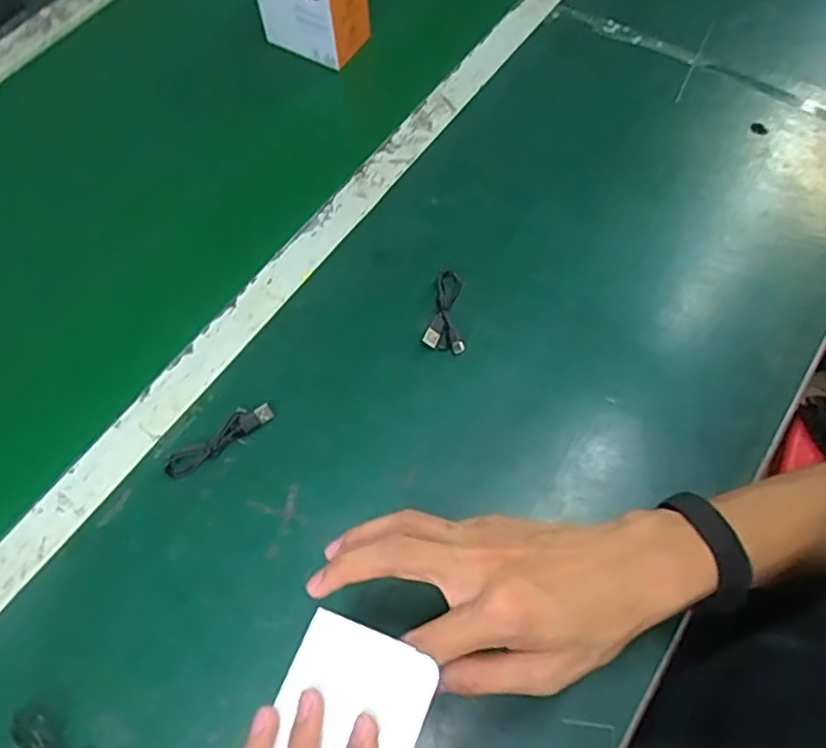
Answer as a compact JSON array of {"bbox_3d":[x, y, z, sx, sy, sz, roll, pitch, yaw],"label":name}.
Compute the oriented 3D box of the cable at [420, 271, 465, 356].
[{"bbox_3d":[0.028,-0.054,0.570,0.034,0.015,0.079,3,64,4],"label":"cable"}]

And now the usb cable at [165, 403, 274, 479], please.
[{"bbox_3d":[-0.152,0.050,0.519,0.090,0.007,0.020,-36,68,-14],"label":"usb cable"}]

